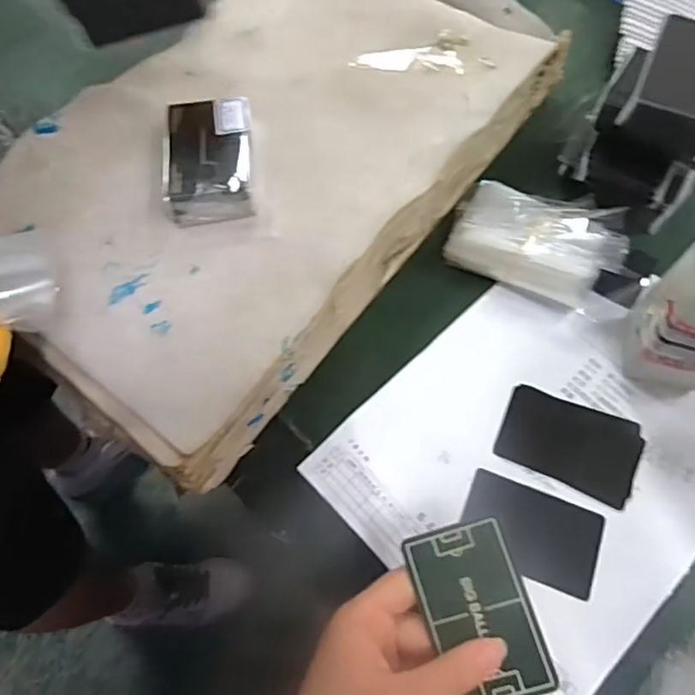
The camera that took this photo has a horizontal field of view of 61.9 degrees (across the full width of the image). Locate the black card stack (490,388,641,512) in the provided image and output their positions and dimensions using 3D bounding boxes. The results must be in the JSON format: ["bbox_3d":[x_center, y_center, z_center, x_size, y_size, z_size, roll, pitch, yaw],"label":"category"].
[{"bbox_3d":[0.149,0.064,0.391,0.089,0.005,0.059,22,68,11],"label":"black card stack"}]

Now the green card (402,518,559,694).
[{"bbox_3d":[0.065,0.132,0.290,0.051,0.004,0.082,-20,72,7],"label":"green card"}]

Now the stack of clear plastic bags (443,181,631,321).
[{"bbox_3d":[0.148,-0.078,0.431,0.137,0.037,0.078,19,68,10],"label":"stack of clear plastic bags"}]

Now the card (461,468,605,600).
[{"bbox_3d":[0.116,0.117,0.368,0.084,0.004,0.053,19,71,11],"label":"card"}]

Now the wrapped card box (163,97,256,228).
[{"bbox_3d":[-0.095,-0.129,0.401,0.059,0.022,0.093,-5,65,-1],"label":"wrapped card box"}]

